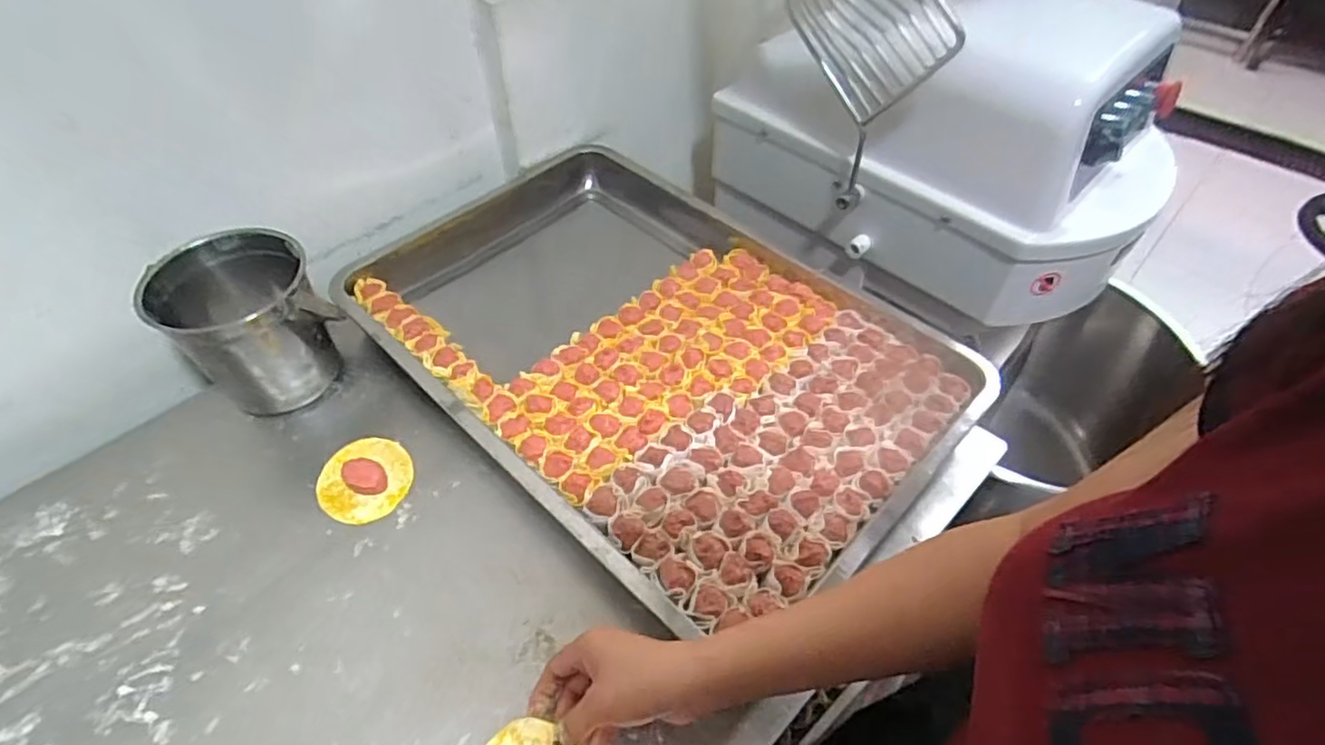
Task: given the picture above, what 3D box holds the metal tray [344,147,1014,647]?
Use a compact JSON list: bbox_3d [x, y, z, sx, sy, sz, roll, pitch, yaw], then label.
[{"bbox_3d":[-0.030,-0.040,0.692,0.629,0.051,0.401,36,58,27],"label":"metal tray"}]

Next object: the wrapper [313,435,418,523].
[{"bbox_3d":[-0.270,0.093,0.591,0.080,0.022,0.083,0,49,0],"label":"wrapper"}]

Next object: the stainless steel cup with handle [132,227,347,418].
[{"bbox_3d":[-0.391,-0.044,0.633,0.133,0.139,0.116,-24,53,-20],"label":"stainless steel cup with handle"}]

